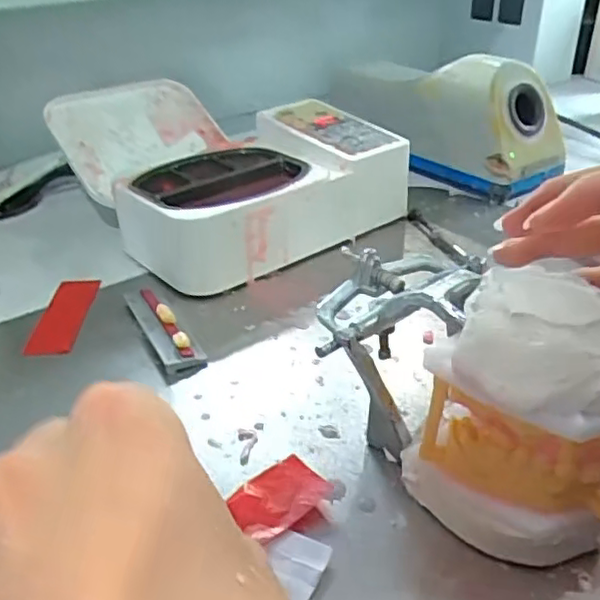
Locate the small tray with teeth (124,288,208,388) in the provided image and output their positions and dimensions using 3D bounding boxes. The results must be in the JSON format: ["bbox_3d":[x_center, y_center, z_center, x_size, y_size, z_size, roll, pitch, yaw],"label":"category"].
[{"bbox_3d":[-0.077,0.013,0.356,0.022,0.012,0.089,-17,35,-22],"label":"small tray with teeth"}]

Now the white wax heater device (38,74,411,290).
[{"bbox_3d":[-0.062,-0.103,0.486,0.191,0.070,0.227,-24,38,-31],"label":"white wax heater device"}]

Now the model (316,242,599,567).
[{"bbox_3d":[0.060,0.031,0.246,0.072,0.090,0.126,-21,36,-27],"label":"model"}]

